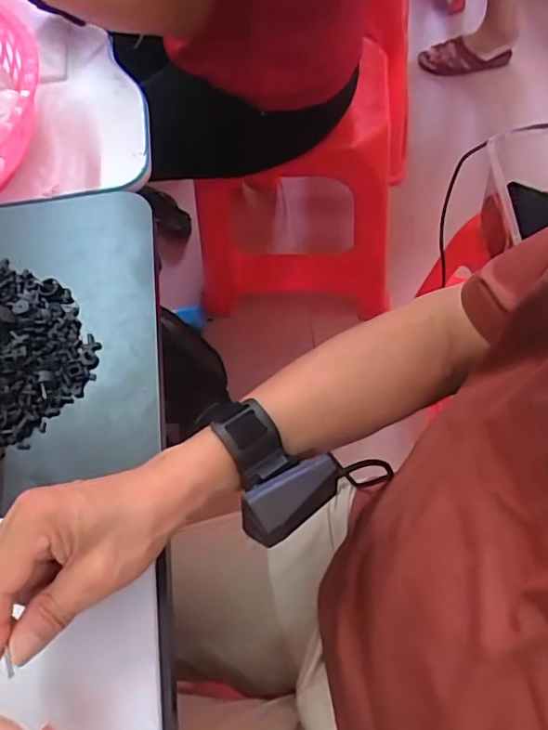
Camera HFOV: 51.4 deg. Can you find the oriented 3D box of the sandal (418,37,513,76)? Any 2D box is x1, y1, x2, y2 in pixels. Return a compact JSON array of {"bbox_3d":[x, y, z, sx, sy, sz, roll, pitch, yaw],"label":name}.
[{"bbox_3d":[0.528,-0.859,1.587,0.254,0.070,0.077,-14,67,-3],"label":"sandal"}]

